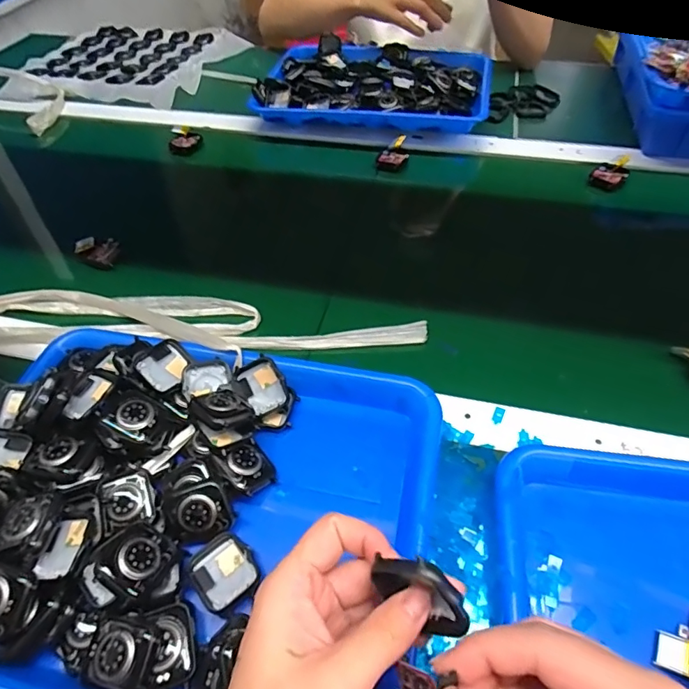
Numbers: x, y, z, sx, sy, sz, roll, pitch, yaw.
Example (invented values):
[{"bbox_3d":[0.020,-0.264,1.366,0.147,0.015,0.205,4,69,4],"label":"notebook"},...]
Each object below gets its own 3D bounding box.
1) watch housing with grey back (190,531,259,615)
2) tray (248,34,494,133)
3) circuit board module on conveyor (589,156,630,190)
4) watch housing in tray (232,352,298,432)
[{"bbox_3d":[-0.078,0.148,0.315,0.037,0.010,0.041,-34,57,-22],"label":"watch housing with grey back"},{"bbox_3d":[0.048,-0.388,0.733,0.328,0.051,0.213,8,52,9],"label":"tray"},{"bbox_3d":[0.326,-0.210,0.595,0.040,0.022,0.053,23,56,20],"label":"circuit board module on conveyor"},{"bbox_3d":[-0.061,0.039,0.383,0.036,0.008,0.057,-38,81,2],"label":"watch housing in tray"}]

